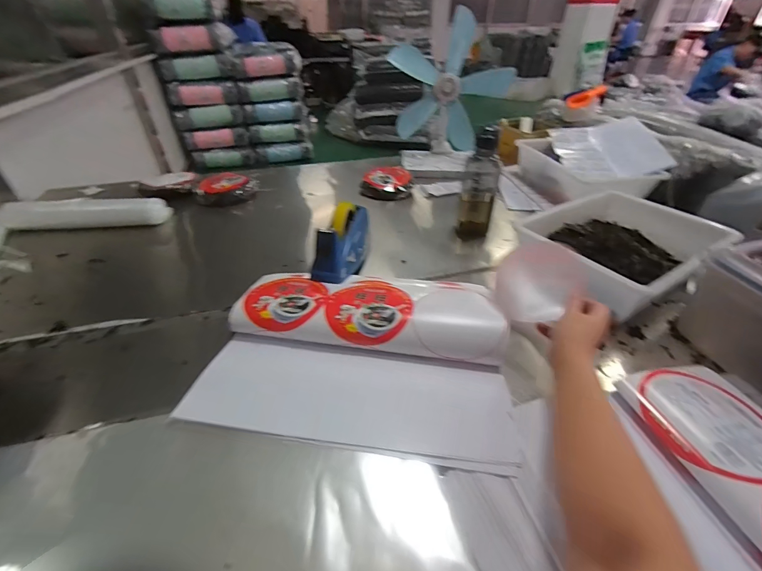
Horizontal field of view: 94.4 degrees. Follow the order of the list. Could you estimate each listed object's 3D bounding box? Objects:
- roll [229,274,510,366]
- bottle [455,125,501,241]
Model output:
[{"bbox_3d":[-0.018,0.042,0.620,0.458,0.037,0.178,5,38,5],"label":"roll"},{"bbox_3d":[0.238,-0.238,0.859,0.088,0.257,0.073,10,38,12],"label":"bottle"}]

